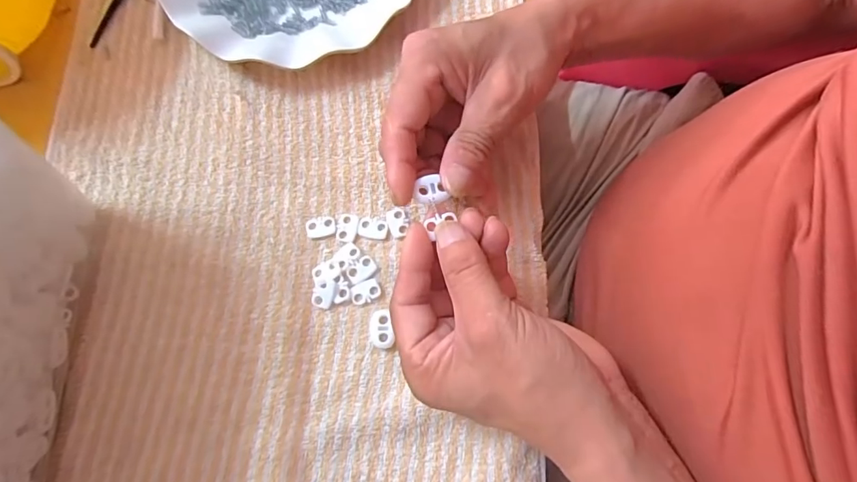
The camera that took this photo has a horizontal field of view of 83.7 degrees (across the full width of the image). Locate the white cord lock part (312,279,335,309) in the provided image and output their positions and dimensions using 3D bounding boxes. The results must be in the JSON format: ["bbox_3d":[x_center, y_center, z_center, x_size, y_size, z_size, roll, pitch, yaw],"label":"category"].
[{"bbox_3d":[-0.064,0.032,0.291,0.013,0.005,0.017,9,74,2],"label":"white cord lock part"}]

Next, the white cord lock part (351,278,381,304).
[{"bbox_3d":[-0.038,0.030,0.290,0.018,0.004,0.013,-27,76,-8],"label":"white cord lock part"}]

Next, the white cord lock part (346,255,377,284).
[{"bbox_3d":[-0.041,0.017,0.294,0.019,0.004,0.013,-37,78,-11],"label":"white cord lock part"}]

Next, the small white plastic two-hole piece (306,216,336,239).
[{"bbox_3d":[-0.068,-0.009,0.303,0.019,0.004,0.014,-8,74,-3],"label":"small white plastic two-hole piece"}]

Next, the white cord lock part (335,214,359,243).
[{"bbox_3d":[-0.052,-0.009,0.302,0.013,0.004,0.019,1,74,0],"label":"white cord lock part"}]

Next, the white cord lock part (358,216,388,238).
[{"bbox_3d":[-0.035,-0.009,0.302,0.018,0.004,0.013,8,74,2],"label":"white cord lock part"}]

